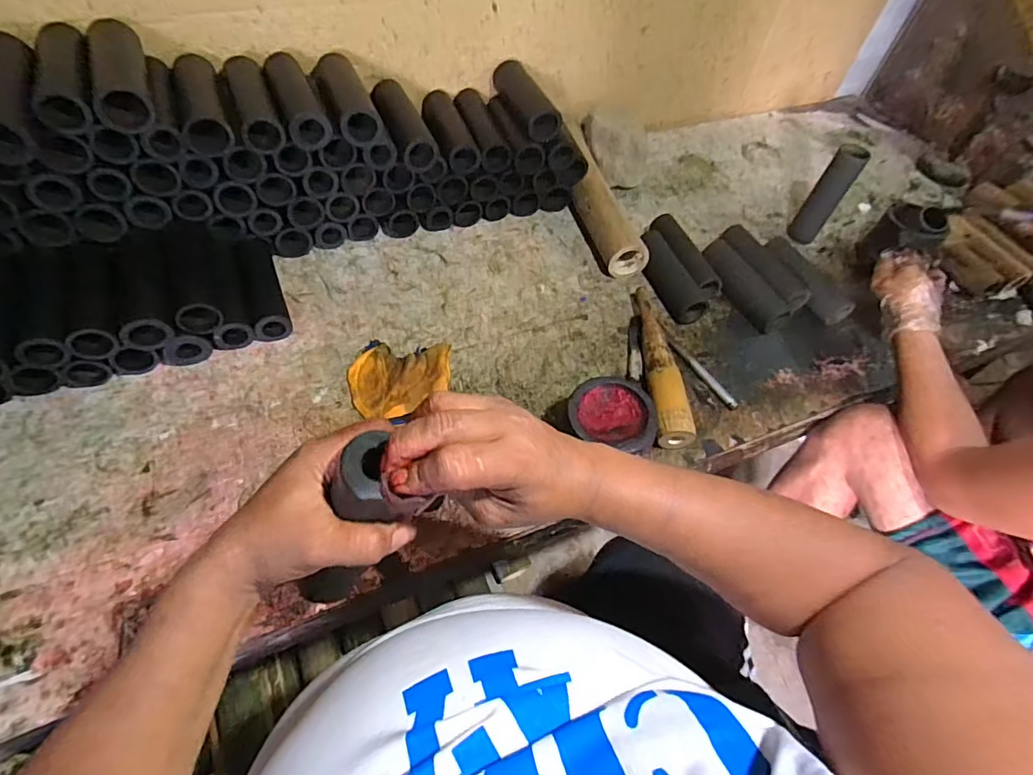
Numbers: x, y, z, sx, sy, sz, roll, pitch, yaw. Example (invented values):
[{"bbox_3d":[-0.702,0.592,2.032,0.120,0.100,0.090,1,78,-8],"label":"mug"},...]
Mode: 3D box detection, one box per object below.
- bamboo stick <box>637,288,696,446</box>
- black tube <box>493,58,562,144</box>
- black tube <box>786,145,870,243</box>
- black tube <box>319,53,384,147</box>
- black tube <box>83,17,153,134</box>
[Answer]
[{"bbox_3d":[0.215,-0.040,0.764,0.052,0.045,0.292,2,54,-3],"label":"bamboo stick"},{"bbox_3d":[0.019,-0.502,0.889,0.069,0.054,0.196,-14,56,-14],"label":"black tube"},{"bbox_3d":[0.571,-0.354,0.937,0.056,0.176,0.041,29,57,16],"label":"black tube"},{"bbox_3d":[-0.252,-0.432,0.766,0.058,0.066,0.198,-18,57,-16],"label":"black tube"},{"bbox_3d":[-0.504,-0.403,0.651,0.059,0.055,0.188,-18,58,-17],"label":"black tube"}]

